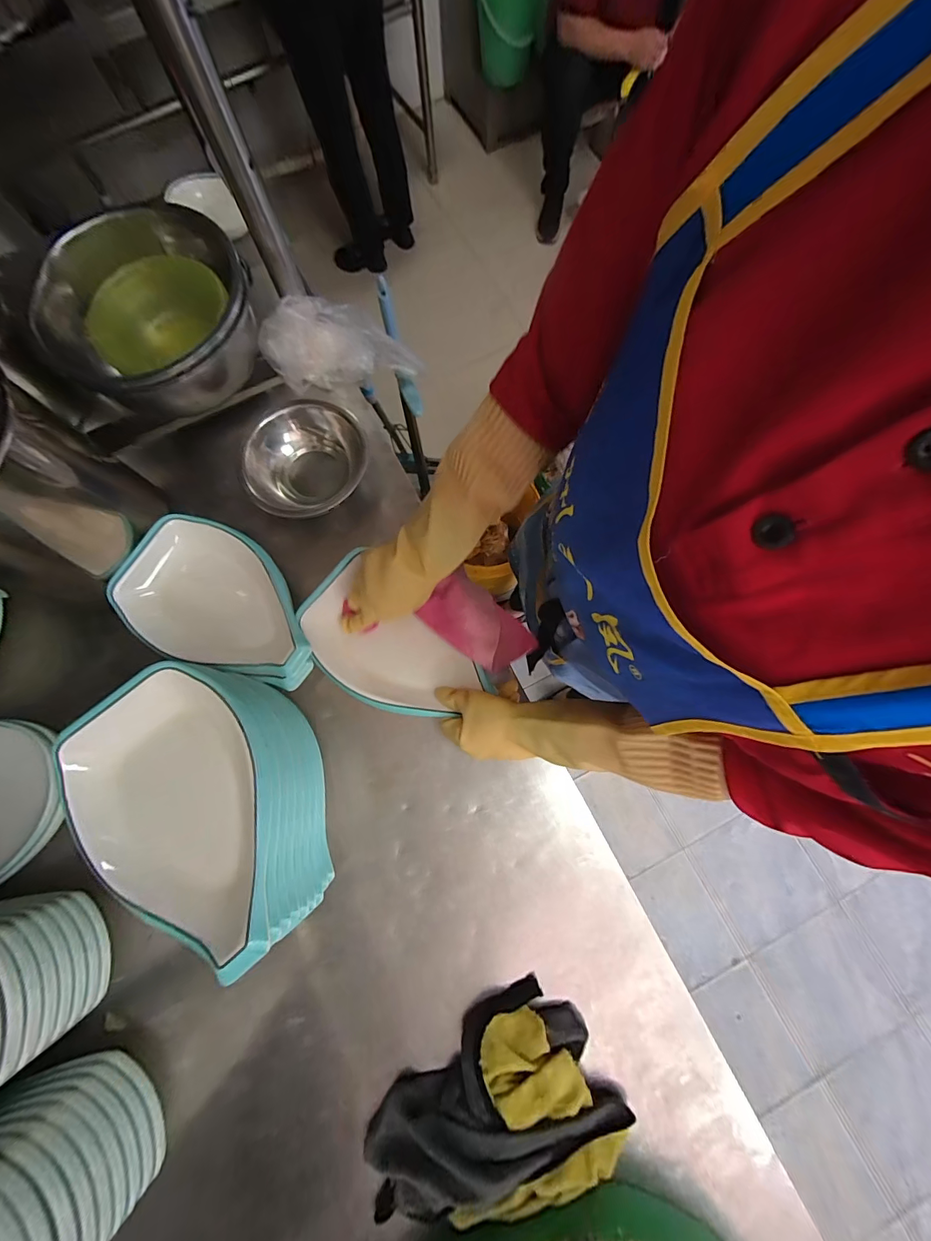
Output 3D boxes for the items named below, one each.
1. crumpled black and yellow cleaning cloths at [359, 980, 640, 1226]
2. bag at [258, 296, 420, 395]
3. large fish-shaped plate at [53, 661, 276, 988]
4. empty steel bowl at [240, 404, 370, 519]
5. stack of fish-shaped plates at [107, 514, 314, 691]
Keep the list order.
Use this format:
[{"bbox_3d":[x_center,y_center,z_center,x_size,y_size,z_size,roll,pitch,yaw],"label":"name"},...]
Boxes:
[{"bbox_3d":[0.023,0.496,0.409,0.250,0.050,0.167,-30,78,-5],"label":"crumpled black and yellow cleaning cloths"},{"bbox_3d":[-0.165,-0.411,0.660,0.273,0.106,0.101,-24,77,-40],"label":"bag"},{"bbox_3d":[-0.265,0.175,0.371,0.148,0.072,0.263,-27,77,-4],"label":"large fish-shaped plate"},{"bbox_3d":[-0.216,-0.217,0.579,0.151,0.066,0.165,0,77,2],"label":"empty steel bowl"},{"bbox_3d":[-0.296,-0.018,0.516,0.259,0.044,0.159,32,80,9],"label":"stack of fish-shaped plates"}]

